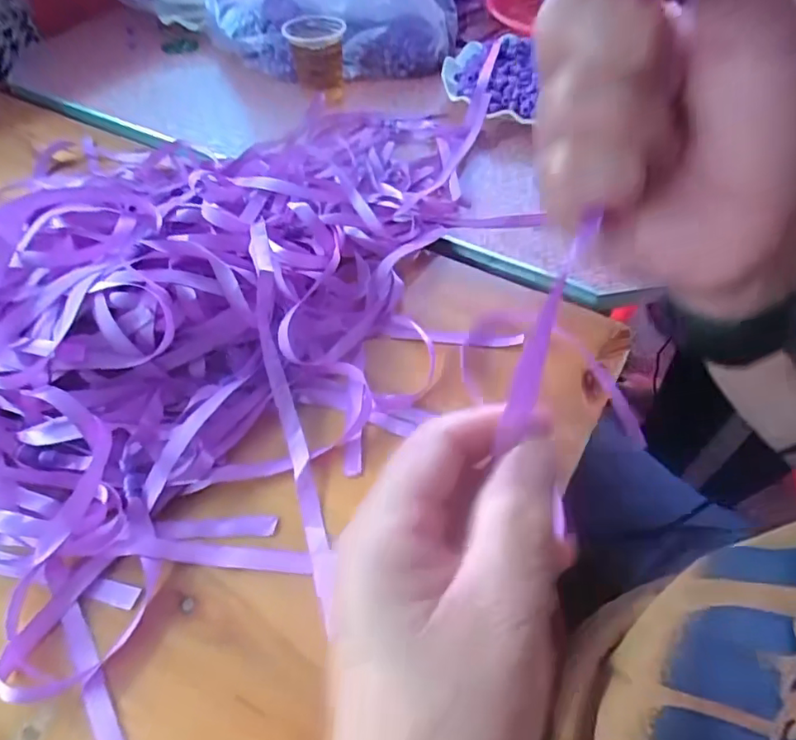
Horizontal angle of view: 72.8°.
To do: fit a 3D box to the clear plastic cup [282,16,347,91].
[{"bbox_3d":[-0.087,-0.338,0.586,0.063,0.065,0.065,-14,52,-9],"label":"clear plastic cup"}]

